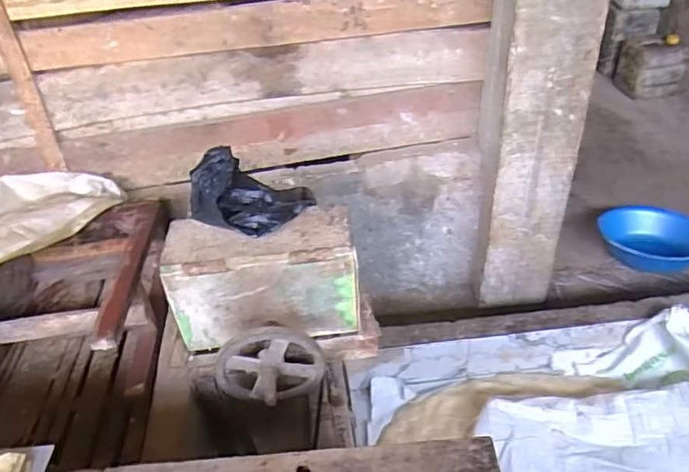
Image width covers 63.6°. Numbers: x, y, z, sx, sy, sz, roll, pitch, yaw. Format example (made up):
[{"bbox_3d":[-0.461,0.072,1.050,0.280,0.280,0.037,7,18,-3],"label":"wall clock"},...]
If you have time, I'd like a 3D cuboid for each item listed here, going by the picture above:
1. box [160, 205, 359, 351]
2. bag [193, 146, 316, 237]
[{"bbox_3d":[-0.151,0.082,1.081,0.348,0.220,0.136,-5,39,0],"label":"box"},{"bbox_3d":[-0.183,-0.084,1.066,0.218,0.101,0.181,6,40,13],"label":"bag"}]

